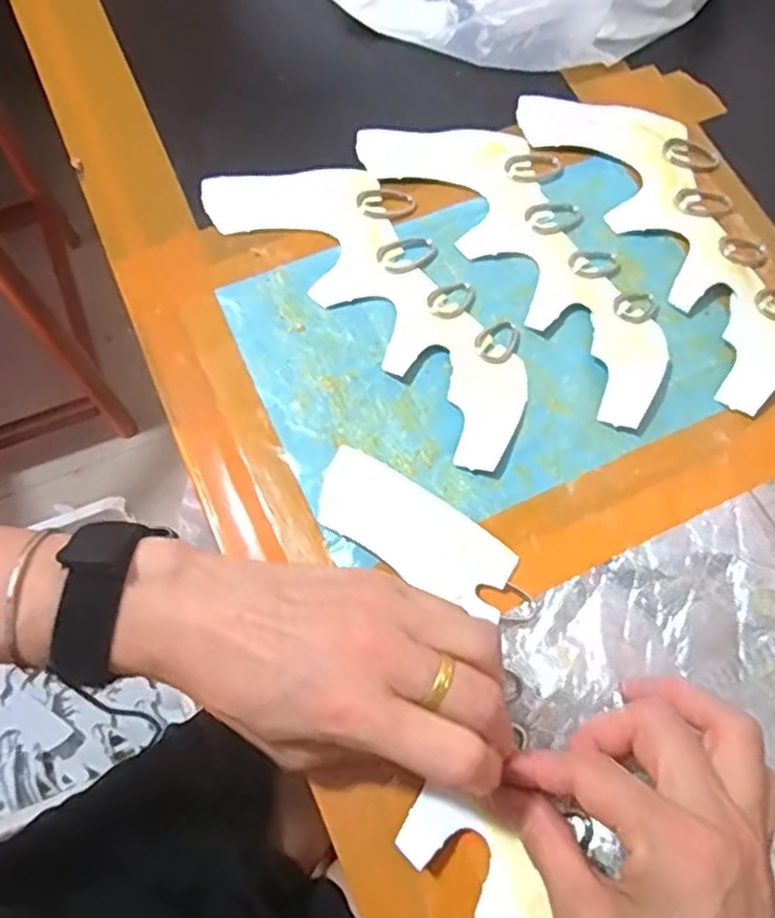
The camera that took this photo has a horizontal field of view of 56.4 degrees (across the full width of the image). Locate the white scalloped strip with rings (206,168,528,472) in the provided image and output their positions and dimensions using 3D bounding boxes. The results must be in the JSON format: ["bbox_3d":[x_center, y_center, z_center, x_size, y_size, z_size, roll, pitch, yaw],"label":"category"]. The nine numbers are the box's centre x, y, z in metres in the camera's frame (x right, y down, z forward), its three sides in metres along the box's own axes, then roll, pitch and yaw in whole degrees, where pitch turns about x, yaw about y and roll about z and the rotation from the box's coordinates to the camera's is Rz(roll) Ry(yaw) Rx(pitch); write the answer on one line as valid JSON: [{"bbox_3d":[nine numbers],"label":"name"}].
[{"bbox_3d":[0.000,-0.092,0.378,0.080,0.004,0.213,-40,74,-15],"label":"white scalloped strip with rings"}]

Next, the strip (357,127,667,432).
[{"bbox_3d":[0.078,-0.116,0.389,0.085,0.006,0.218,-30,72,-13],"label":"strip"}]

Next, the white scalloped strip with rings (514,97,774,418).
[{"bbox_3d":[0.158,-0.129,0.396,0.084,0.006,0.217,-21,70,-9],"label":"white scalloped strip with rings"}]

